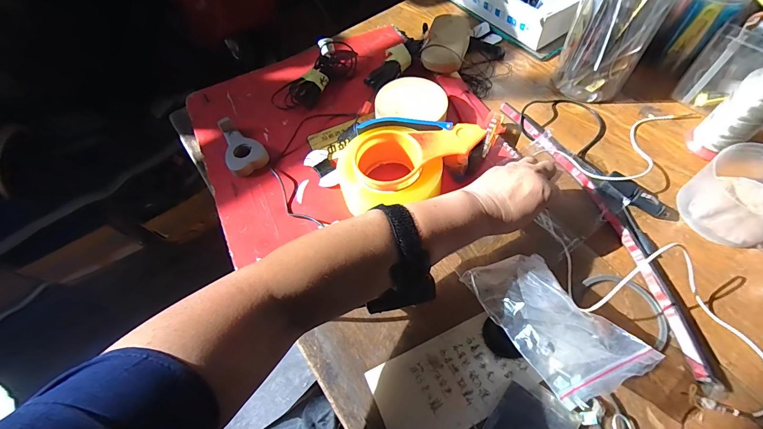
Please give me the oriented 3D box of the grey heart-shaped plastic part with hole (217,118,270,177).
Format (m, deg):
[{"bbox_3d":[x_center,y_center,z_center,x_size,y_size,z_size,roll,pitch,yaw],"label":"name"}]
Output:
[{"bbox_3d":[-0.198,-0.091,0.472,0.051,0.026,0.088,-40,64,-19],"label":"grey heart-shaped plastic part with hole"}]

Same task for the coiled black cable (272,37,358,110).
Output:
[{"bbox_3d":[-0.098,-0.215,0.539,0.066,0.032,0.160,24,63,17],"label":"coiled black cable"}]

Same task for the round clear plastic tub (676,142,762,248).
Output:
[{"bbox_3d":[0.404,-0.023,0.380,0.101,0.063,0.095,-2,58,2],"label":"round clear plastic tub"}]

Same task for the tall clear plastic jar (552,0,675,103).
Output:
[{"bbox_3d":[0.309,-0.259,0.446,0.095,0.200,0.101,-2,58,2],"label":"tall clear plastic jar"}]

